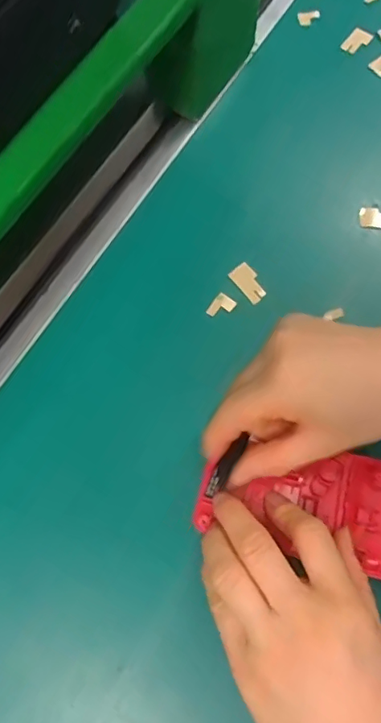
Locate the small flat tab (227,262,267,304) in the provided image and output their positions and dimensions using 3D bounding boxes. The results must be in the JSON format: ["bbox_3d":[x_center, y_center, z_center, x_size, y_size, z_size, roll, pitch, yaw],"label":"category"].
[{"bbox_3d":[0.038,-0.052,0.346,0.014,0.008,0.027,-37,74,-14],"label":"small flat tab"}]

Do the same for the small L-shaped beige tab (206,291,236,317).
[{"bbox_3d":[0.020,-0.035,0.339,0.013,0.004,0.017,34,72,11],"label":"small L-shaped beige tab"}]

